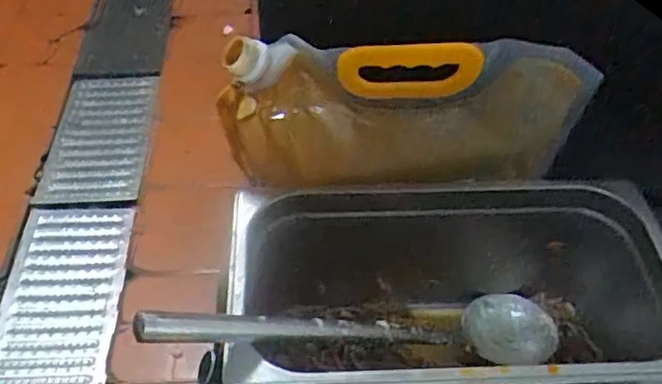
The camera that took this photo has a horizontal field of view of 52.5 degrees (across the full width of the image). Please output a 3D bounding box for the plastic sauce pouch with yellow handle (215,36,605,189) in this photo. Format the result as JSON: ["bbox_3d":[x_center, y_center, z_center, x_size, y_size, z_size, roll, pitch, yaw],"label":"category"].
[{"bbox_3d":[0.055,-0.058,0.519,0.265,0.157,0.052,-2,47,-4],"label":"plastic sauce pouch with yellow handle"}]

